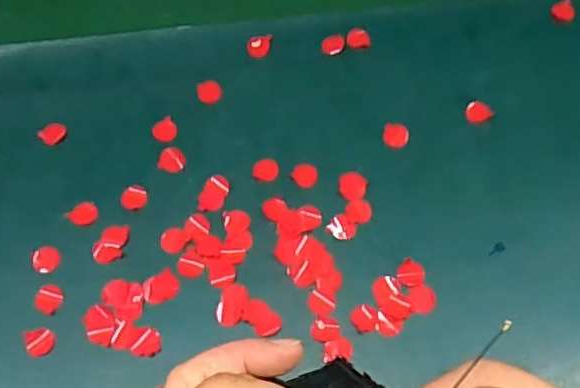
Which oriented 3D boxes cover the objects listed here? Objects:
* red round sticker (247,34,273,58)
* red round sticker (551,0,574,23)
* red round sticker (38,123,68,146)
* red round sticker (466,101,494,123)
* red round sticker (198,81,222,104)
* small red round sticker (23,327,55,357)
[{"bbox_3d":[-0.022,-0.107,0.437,0.019,0.004,0.017,-12,84,-9],"label":"red round sticker"},{"bbox_3d":[0.201,-0.135,0.444,0.016,0.004,0.022,-3,63,6],"label":"red round sticker"},{"bbox_3d":[-0.161,-0.042,0.409,0.017,0.005,0.015,-42,70,-17],"label":"red round sticker"},{"bbox_3d":[0.127,-0.055,0.405,0.017,0.004,0.016,-2,69,5],"label":"red round sticker"},{"bbox_3d":[-0.056,-0.071,0.416,0.016,0.004,0.019,-14,64,-5],"label":"red round sticker"},{"bbox_3d":[-0.143,0.085,0.346,0.016,0.004,0.017,4,62,-8],"label":"small red round sticker"}]

